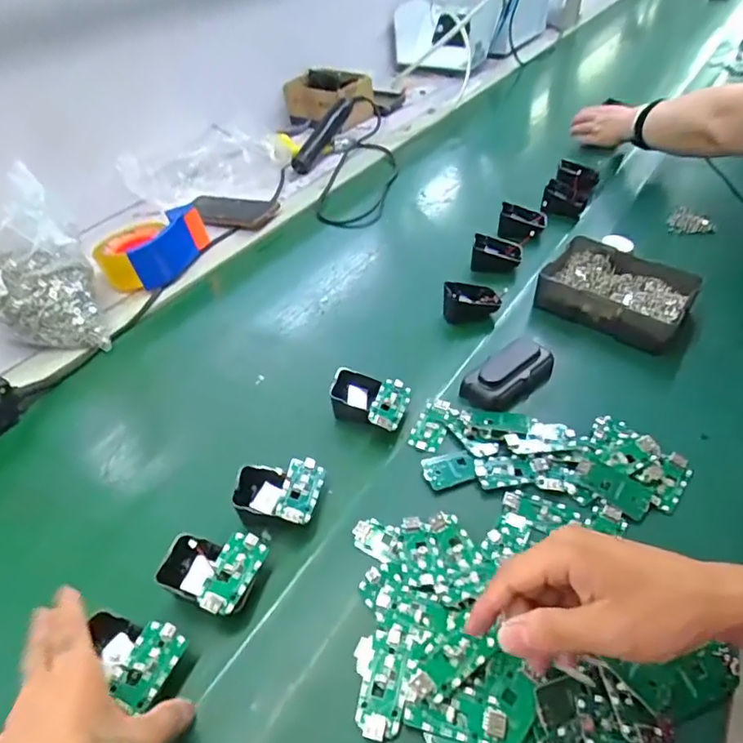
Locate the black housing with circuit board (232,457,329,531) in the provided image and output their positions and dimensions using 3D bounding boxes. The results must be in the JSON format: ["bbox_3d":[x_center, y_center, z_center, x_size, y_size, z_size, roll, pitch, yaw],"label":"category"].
[{"bbox_3d":[-0.080,0.106,0.475,0.068,0.037,0.062,5,45,10],"label":"black housing with circuit board"}]

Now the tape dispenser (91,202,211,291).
[{"bbox_3d":[-0.316,-0.176,0.772,0.101,0.064,0.146,17,48,21],"label":"tape dispenser"}]

